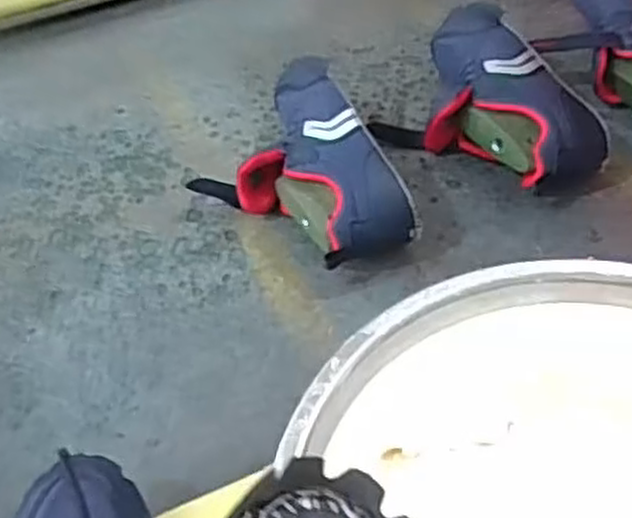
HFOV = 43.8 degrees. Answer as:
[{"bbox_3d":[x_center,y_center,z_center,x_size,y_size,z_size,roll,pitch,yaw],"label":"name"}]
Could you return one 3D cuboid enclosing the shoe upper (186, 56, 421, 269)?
[{"bbox_3d":[-0.029,-0.086,0.741,0.161,0.084,0.258,-18,47,-12],"label":"shoe upper"}]

